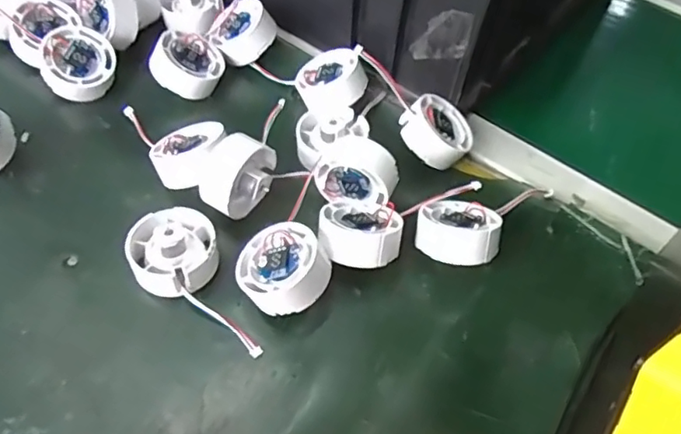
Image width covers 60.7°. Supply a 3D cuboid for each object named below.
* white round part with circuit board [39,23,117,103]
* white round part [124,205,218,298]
[{"bbox_3d":[-0.212,-0.123,0.470,0.055,0.027,0.055,7,73,-24],"label":"white round part with circuit board"},{"bbox_3d":[-0.108,0.021,0.376,0.054,0.032,0.054,2,52,-3],"label":"white round part"}]

